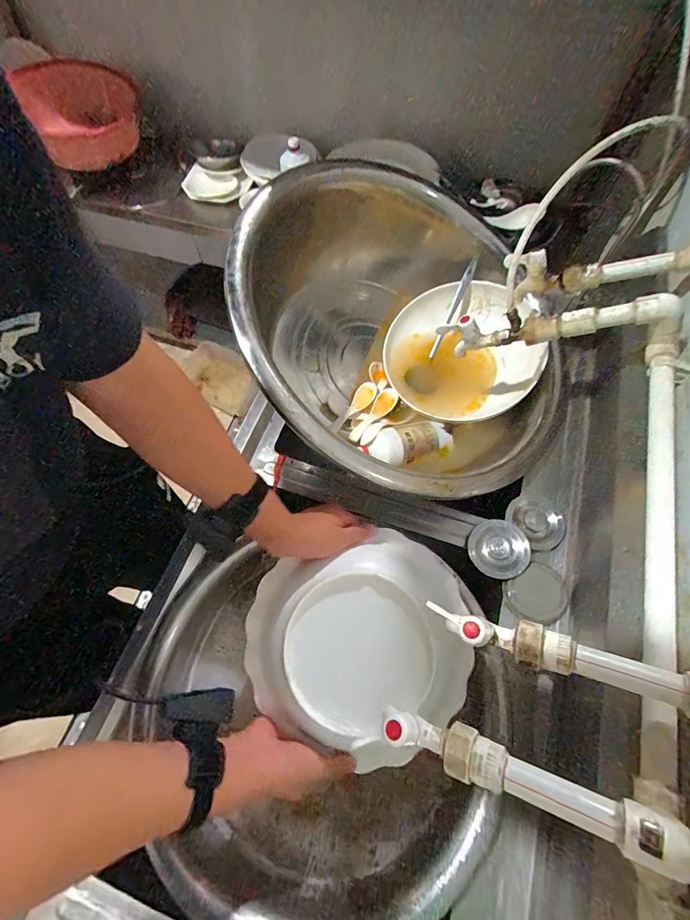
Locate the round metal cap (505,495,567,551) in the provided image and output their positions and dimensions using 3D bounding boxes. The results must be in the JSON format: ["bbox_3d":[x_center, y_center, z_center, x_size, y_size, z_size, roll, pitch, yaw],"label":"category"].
[{"bbox_3d":[0.286,0.090,0.583,0.067,0.017,0.081,-42,58,1],"label":"round metal cap"}]

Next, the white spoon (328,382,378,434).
[{"bbox_3d":[0.019,-0.096,0.719,0.035,0.028,0.133,25,69,12],"label":"white spoon"}]

